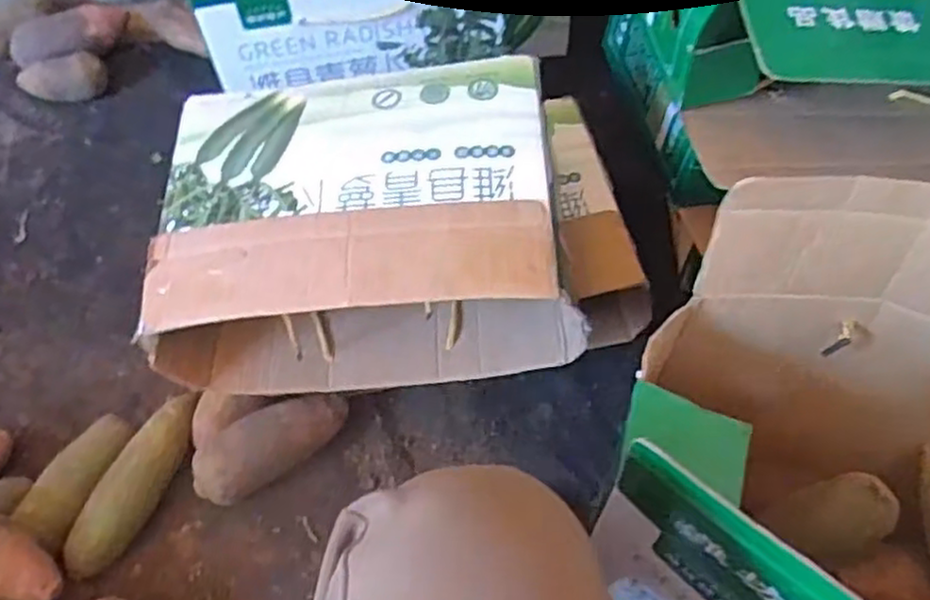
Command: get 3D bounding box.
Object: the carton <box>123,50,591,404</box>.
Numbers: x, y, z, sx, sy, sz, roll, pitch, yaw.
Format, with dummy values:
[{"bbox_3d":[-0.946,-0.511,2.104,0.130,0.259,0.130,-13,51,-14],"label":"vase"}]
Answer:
[{"bbox_3d":[-0.096,-0.060,0.708,0.375,0.189,0.251,-4,56,1],"label":"carton"}]

